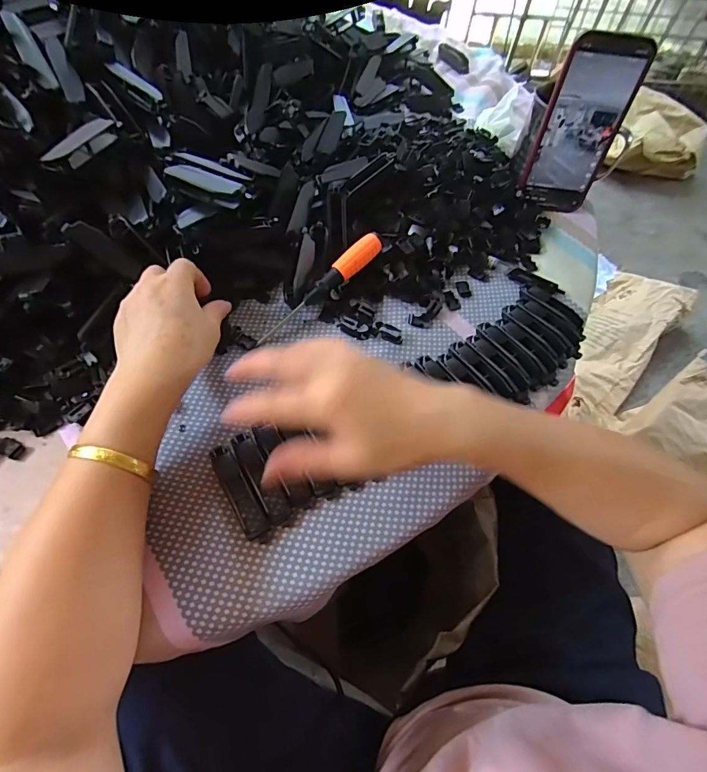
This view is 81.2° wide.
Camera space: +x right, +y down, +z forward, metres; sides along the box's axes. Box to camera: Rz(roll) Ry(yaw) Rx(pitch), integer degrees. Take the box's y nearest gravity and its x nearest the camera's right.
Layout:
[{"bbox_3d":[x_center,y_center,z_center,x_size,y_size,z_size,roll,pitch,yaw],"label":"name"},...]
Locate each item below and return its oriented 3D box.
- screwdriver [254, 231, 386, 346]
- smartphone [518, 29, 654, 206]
[{"bbox_3d":[-0.031,-0.092,0.388,0.150,0.015,0.018,-42,70,-6],"label":"screwdriver"},{"bbox_3d":[0.235,-0.266,0.429,0.075,0.152,0.012,9,47,0],"label":"smartphone"}]

